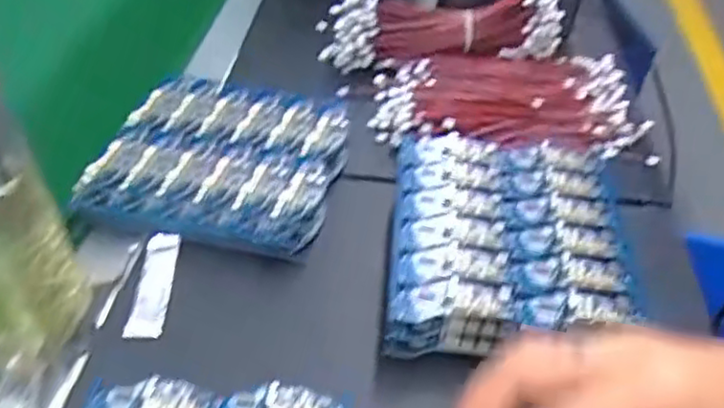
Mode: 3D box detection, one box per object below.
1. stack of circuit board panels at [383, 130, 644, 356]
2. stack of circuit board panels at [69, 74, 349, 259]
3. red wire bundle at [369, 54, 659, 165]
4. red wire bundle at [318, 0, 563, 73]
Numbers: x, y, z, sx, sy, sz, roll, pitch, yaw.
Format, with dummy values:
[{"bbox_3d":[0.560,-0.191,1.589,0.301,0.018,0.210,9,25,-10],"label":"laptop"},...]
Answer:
[{"bbox_3d":[0.088,0.016,0.427,0.135,0.035,0.178,3,43,2],"label":"stack of circuit board panels"},{"bbox_3d":[-0.099,-0.033,0.480,0.158,0.034,0.143,10,44,7],"label":"stack of circuit board panels"},{"bbox_3d":[0.122,-0.091,0.569,0.219,0.020,0.134,3,43,1],"label":"red wire bundle"},{"bbox_3d":[0.073,-0.162,0.598,0.216,0.061,0.045,-4,44,-7],"label":"red wire bundle"}]

